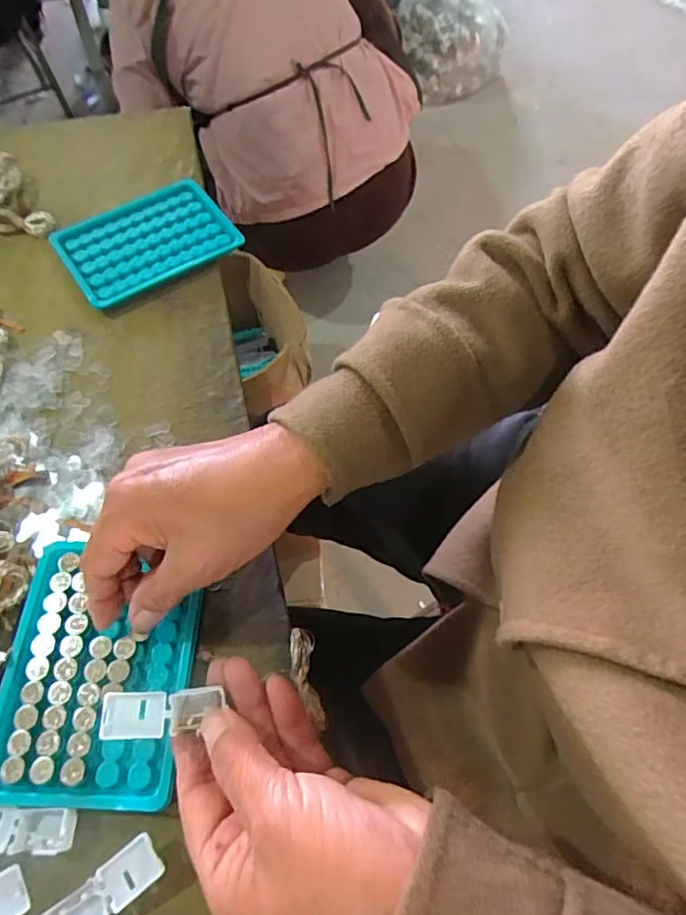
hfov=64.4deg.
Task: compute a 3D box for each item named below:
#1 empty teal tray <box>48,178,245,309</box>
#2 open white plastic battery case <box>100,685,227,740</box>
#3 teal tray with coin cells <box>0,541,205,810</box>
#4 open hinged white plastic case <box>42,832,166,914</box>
[{"bbox_3d":[-0.158,-0.176,0.440,0.128,0.012,0.092,-33,68,-18],"label":"empty teal tray"},{"bbox_3d":[-0.082,0.116,0.250,0.051,0.010,0.020,-2,61,-16],"label":"open white plastic battery case"},{"bbox_3d":[-0.128,0.110,0.287,0.093,0.009,0.124,3,62,-1],"label":"teal tray with coin cells"},{"bbox_3d":[-0.107,0.195,0.244,0.053,0.013,0.020,-34,68,-19],"label":"open hinged white plastic case"}]

